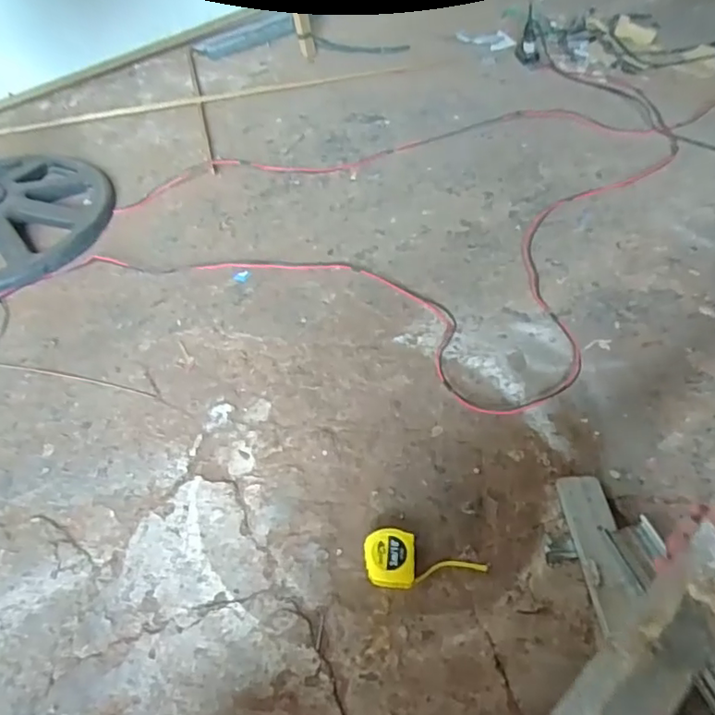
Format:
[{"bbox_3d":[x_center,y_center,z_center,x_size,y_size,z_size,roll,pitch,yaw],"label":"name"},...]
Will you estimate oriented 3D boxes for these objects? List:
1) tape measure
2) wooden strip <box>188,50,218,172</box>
[{"bbox_3d":[0.078,0.245,0.670,0.137,0.034,0.063,6,49,12],"label":"tape measure"},{"bbox_3d":[-0.423,-0.690,1.536,0.014,0.012,0.773,-15,48,-6],"label":"wooden strip"}]

